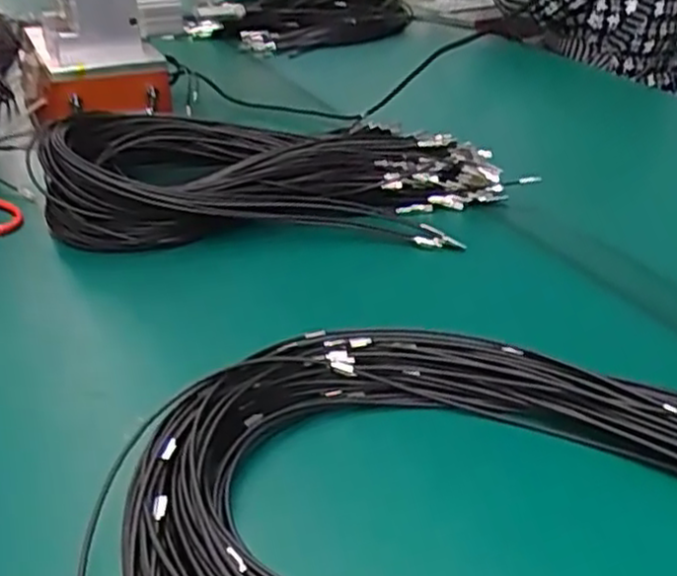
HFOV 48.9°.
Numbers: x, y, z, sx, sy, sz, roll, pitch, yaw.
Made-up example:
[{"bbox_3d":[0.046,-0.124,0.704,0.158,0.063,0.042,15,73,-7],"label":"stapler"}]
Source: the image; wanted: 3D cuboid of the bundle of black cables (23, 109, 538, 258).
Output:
[{"bbox_3d":[-0.059,-0.125,0.834,0.499,0.095,0.178,-1,31,-2],"label":"bundle of black cables"}]

